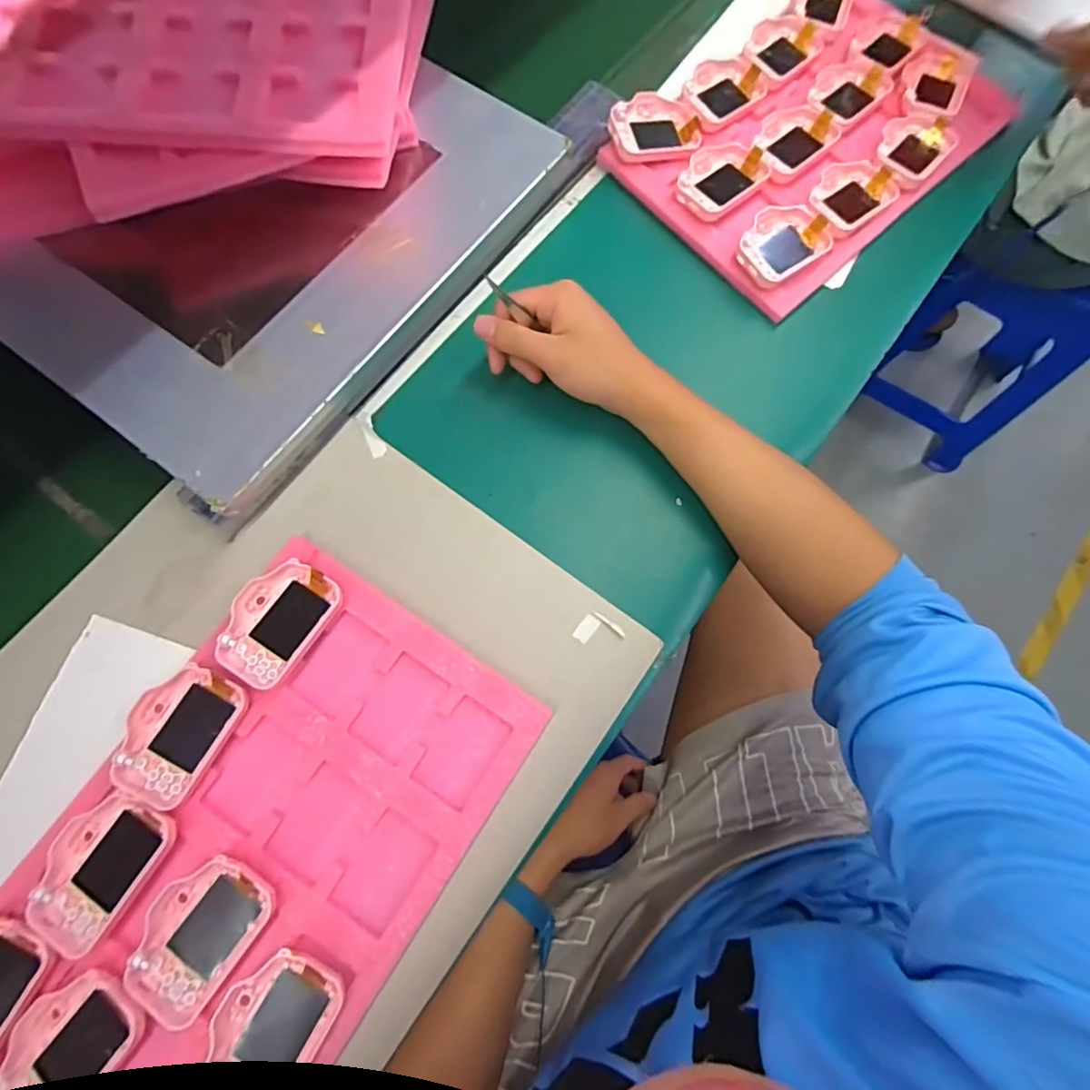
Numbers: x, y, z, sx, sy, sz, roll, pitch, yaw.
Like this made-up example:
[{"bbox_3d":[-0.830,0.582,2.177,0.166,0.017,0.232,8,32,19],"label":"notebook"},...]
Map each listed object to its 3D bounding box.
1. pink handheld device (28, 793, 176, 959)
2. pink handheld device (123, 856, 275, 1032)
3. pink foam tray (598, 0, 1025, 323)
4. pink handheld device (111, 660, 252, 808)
[{"bbox_3d":[-0.276,0.199,0.350,0.058,0.012,0.088,30,77,6],"label":"pink handheld device"},{"bbox_3d":[-0.213,0.238,0.343,0.059,0.014,0.091,32,77,7],"label":"pink handheld device"},{"bbox_3d":[0.255,-0.399,0.534,0.361,0.028,0.238,-42,79,-12],"label":"pink foam tray"},{"bbox_3d":[-0.243,0.126,0.376,0.059,0.020,0.087,27,76,6],"label":"pink handheld device"}]

